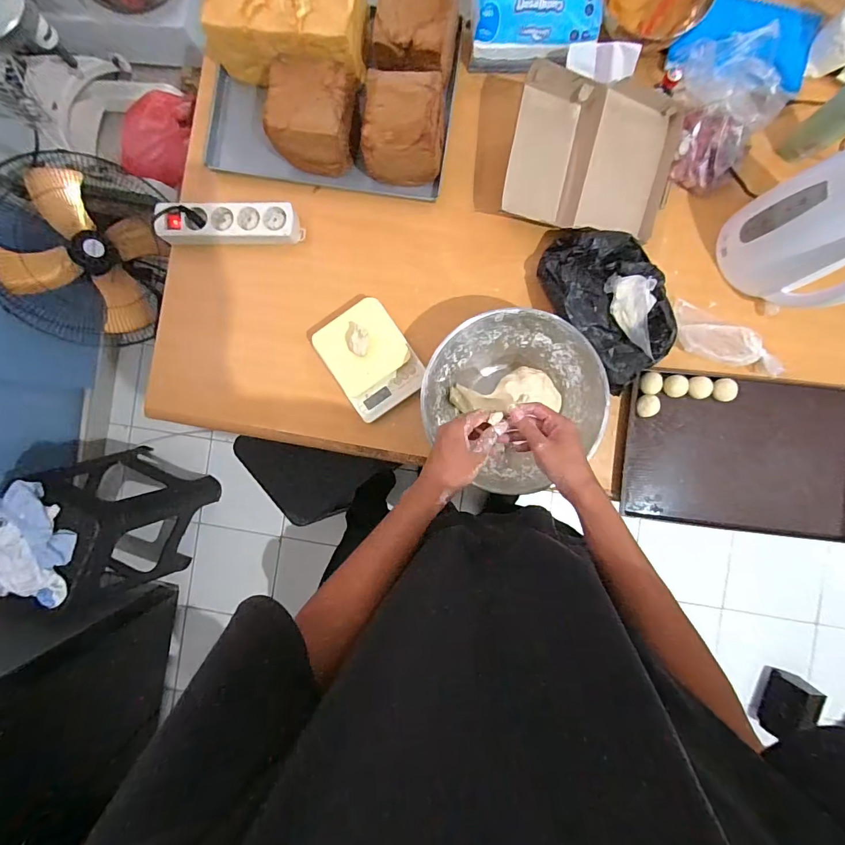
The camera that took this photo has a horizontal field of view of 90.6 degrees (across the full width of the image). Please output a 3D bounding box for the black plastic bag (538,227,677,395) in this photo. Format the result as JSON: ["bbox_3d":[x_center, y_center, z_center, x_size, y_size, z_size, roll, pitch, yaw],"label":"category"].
[{"bbox_3d":[0.292,-0.190,0.621,0.173,0.103,0.250,-32,89,4],"label":"black plastic bag"}]

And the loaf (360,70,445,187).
[{"bbox_3d":[-0.028,-0.435,0.646,0.115,0.097,0.133,9,91,3],"label":"loaf"}]

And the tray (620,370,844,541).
[{"bbox_3d":[0.513,0.053,0.663,0.361,0.025,0.232,7,91,3],"label":"tray"}]

